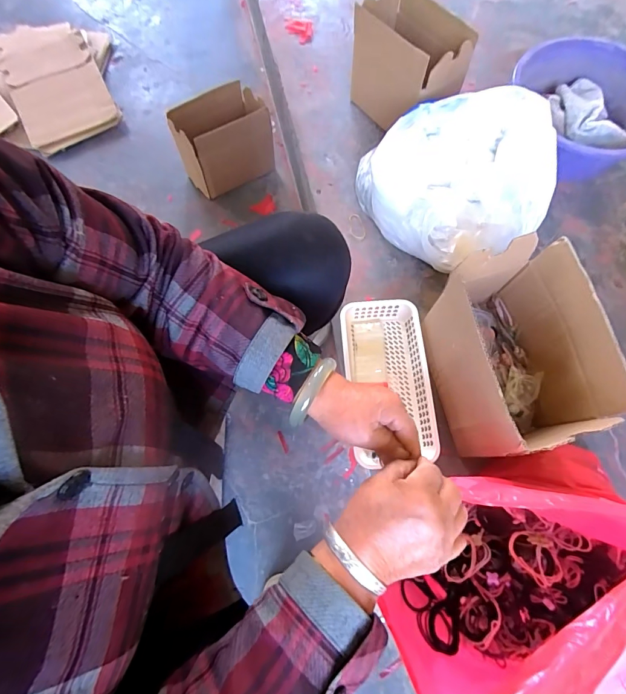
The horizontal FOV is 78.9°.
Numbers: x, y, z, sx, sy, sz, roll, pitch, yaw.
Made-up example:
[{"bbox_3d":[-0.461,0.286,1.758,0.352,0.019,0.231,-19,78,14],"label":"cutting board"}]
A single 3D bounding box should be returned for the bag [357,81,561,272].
[{"bbox_3d":[0.231,-0.287,0.656,0.246,0.185,0.285,-30,75,-10],"label":"bag"}]

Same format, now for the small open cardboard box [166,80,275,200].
[{"bbox_3d":[-0.215,-0.497,0.923,0.218,0.178,0.122,-23,74,-7],"label":"small open cardboard box"}]

